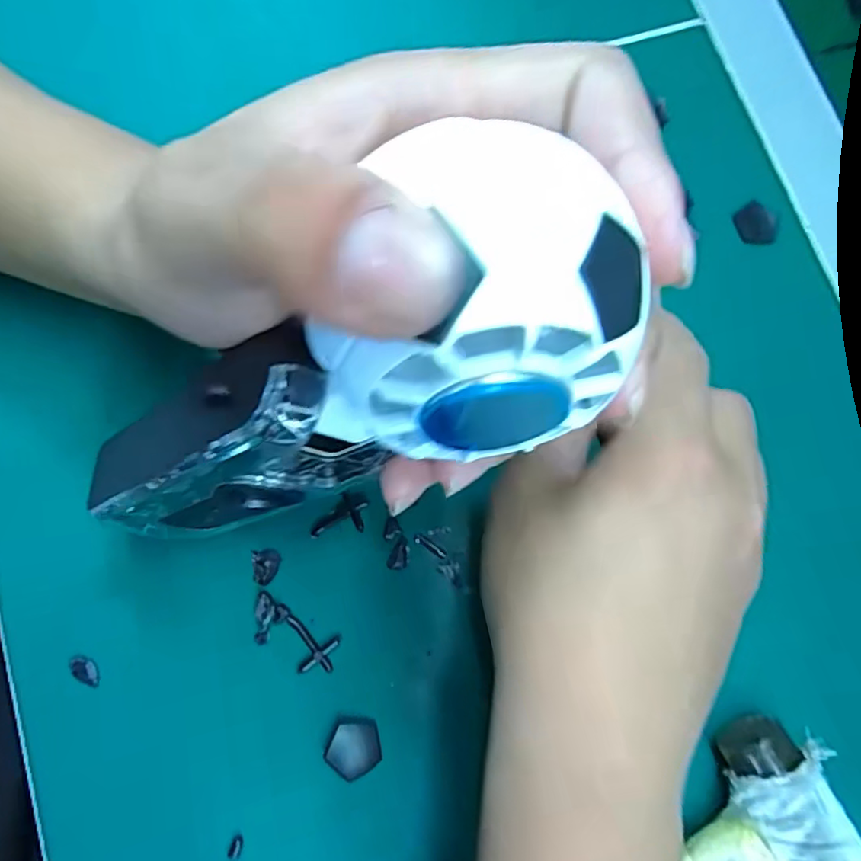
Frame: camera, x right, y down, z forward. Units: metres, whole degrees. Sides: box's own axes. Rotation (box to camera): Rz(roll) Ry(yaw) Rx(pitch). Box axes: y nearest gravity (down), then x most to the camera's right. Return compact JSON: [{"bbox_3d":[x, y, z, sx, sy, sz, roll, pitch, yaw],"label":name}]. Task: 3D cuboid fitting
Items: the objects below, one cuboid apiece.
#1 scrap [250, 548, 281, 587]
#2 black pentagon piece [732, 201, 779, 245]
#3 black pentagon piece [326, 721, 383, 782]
[{"bbox_3d":[-0.061,0.050,0.219,0.010,0.004,0.013,-9,79,-6],"label":"scrap"},{"bbox_3d":[0.141,-0.089,0.256,0.016,0.004,0.019,-39,83,-10],"label":"black pentagon piece"},{"bbox_3d":[-0.027,0.112,0.208,0.018,0.004,0.018,-10,79,-6],"label":"black pentagon piece"}]

